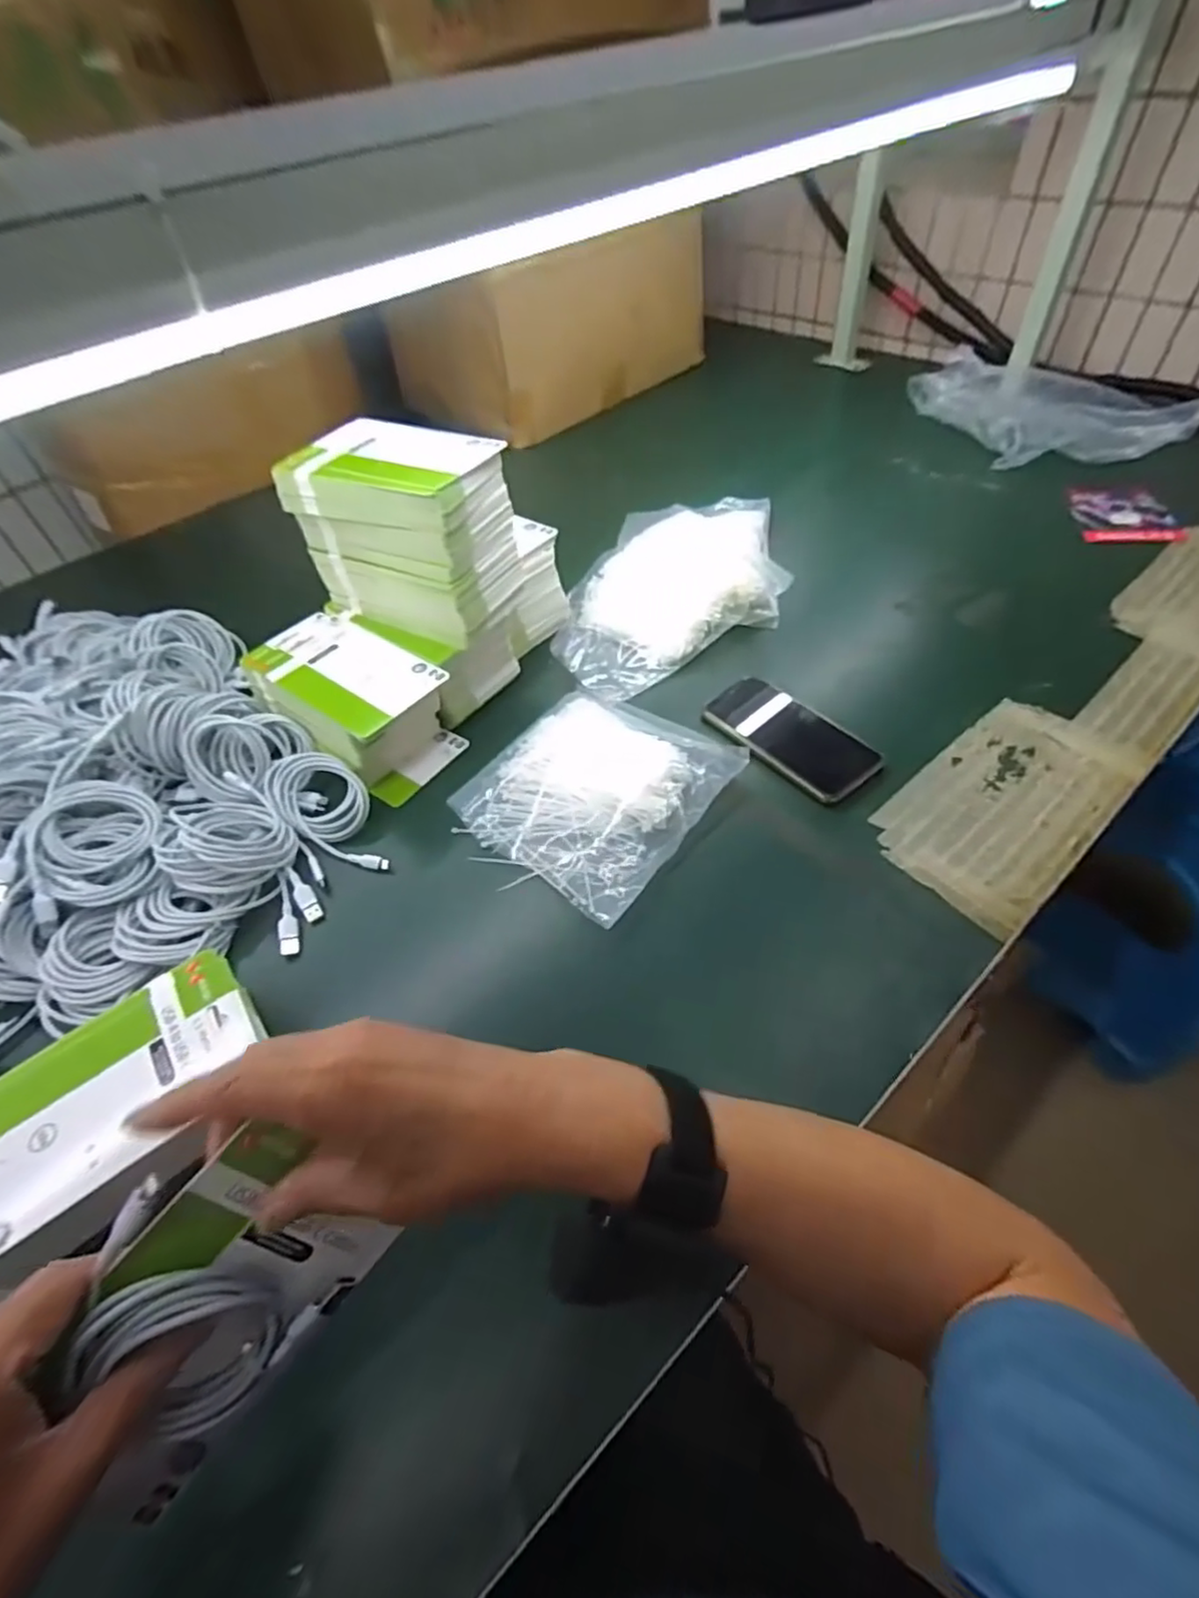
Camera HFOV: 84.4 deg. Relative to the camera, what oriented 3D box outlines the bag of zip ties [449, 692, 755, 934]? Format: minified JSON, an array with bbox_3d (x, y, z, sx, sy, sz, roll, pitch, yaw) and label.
[{"bbox_3d":[-0.004,-0.011,0.591,0.195,0.034,0.196,30,59,27],"label":"bag of zip ties"}]

